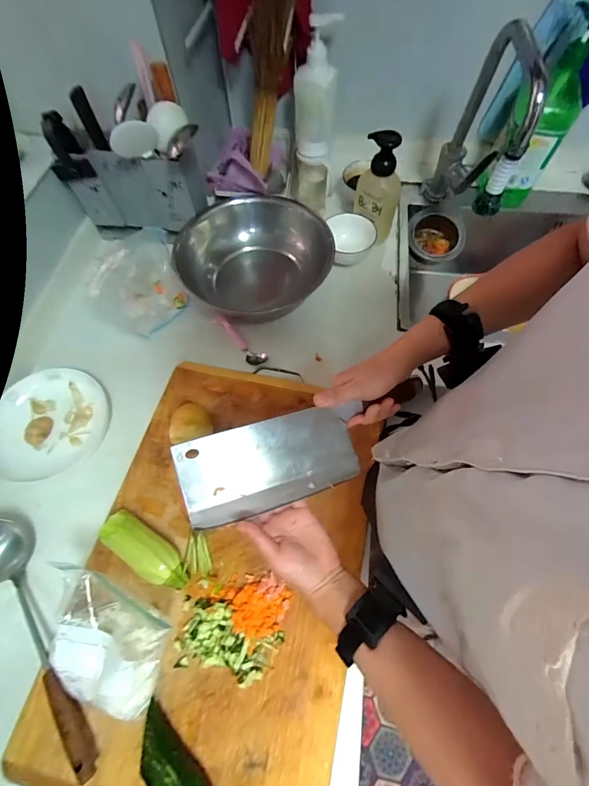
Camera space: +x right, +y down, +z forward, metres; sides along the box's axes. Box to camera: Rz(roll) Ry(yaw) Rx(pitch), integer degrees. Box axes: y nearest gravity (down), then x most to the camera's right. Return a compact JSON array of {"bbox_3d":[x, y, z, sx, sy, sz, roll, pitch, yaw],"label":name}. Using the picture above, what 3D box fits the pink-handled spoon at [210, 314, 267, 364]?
[{"bbox_3d":[-0.103,-0.097,0.641,0.032,0.015,0.131,-41,70,-16],"label":"pink-handled spoon"}]

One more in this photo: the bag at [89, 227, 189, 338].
[{"bbox_3d":[-0.277,-0.179,0.620,0.088,0.136,0.150,37,71,17],"label":"bag"}]

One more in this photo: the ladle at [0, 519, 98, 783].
[{"bbox_3d":[-0.336,0.310,0.437,0.084,0.061,0.328,-37,69,-15],"label":"ladle"}]

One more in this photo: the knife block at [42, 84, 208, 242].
[{"bbox_3d":[-0.299,-0.402,0.657,0.235,0.224,0.086,1,65,2],"label":"knife block"}]

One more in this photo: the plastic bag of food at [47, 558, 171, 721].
[{"bbox_3d":[-0.222,0.277,0.395,0.156,0.078,0.118,23,68,12],"label":"plastic bag of food"}]

